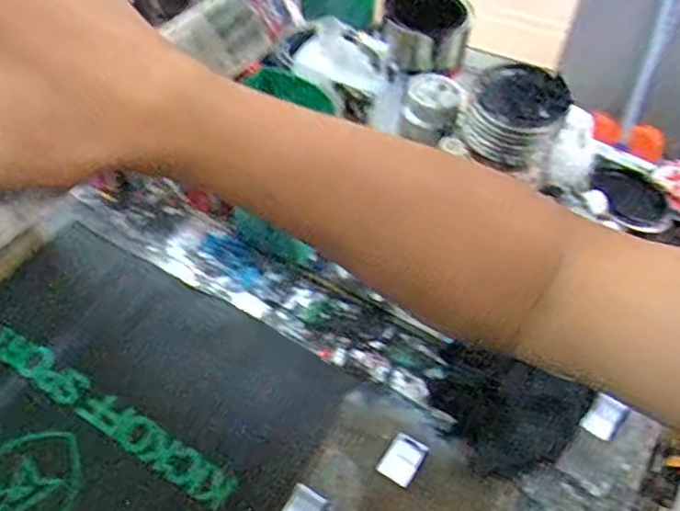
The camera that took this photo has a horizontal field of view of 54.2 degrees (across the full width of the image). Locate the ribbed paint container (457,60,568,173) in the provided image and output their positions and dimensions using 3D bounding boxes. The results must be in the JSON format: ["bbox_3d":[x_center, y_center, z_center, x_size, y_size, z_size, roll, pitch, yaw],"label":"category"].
[{"bbox_3d":[0.195,-0.159,0.739,0.103,0.081,0.109,2,49,-3],"label":"ribbed paint container"}]

